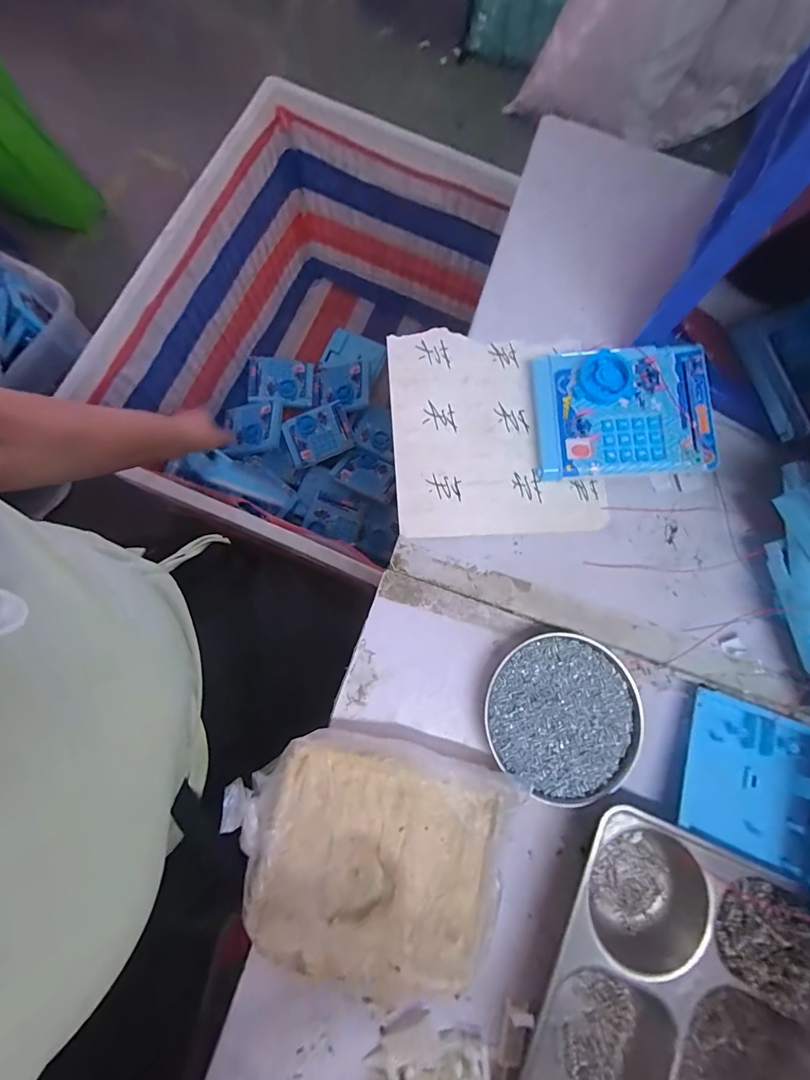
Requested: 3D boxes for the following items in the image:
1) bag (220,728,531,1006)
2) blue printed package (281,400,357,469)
[{"bbox_3d":[-0.029,0.242,0.326,0.213,0.038,0.162,12,71,2],"label":"bag"},{"bbox_3d":[-0.215,-0.260,1.047,0.160,0.014,0.128,-21,87,-1],"label":"blue printed package"}]

